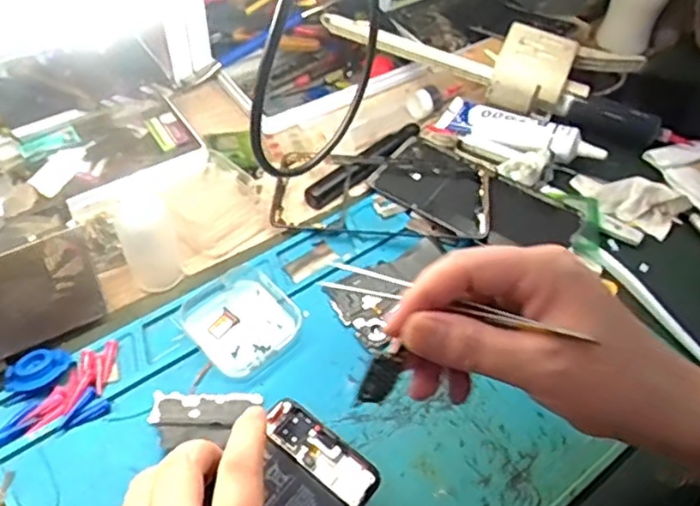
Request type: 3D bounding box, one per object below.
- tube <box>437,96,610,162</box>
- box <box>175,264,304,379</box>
[{"bbox_3d":[0.141,-0.103,0.558,0.139,0.020,0.048,22,51,27],"label":"tube"},{"bbox_3d":[-0.069,0.041,0.426,0.066,0.011,0.064,39,57,23],"label":"box"}]

